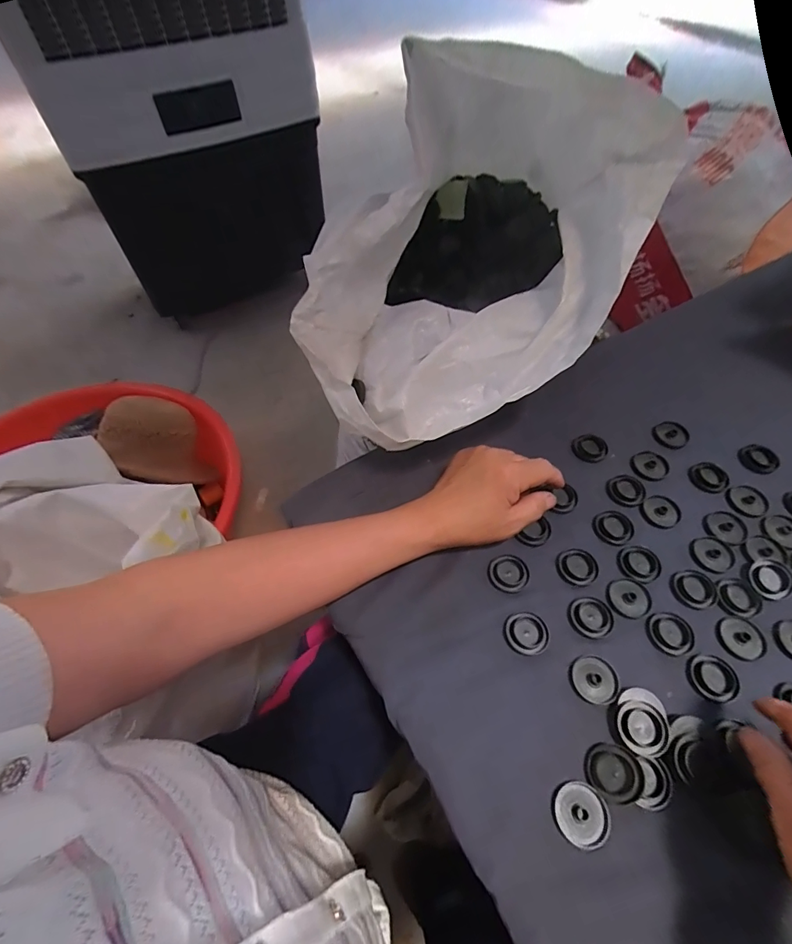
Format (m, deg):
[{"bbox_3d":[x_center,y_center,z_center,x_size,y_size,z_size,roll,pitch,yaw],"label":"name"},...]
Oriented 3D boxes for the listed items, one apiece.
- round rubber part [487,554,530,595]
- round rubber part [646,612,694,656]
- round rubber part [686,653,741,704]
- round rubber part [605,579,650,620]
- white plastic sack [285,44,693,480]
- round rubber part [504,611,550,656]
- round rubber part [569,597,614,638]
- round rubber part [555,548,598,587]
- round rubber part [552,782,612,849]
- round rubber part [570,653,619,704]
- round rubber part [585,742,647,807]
[{"bbox_3d":[0.096,0.087,0.380,0.033,0.004,0.032,-1,54,1],"label":"round rubber part"},{"bbox_3d":[0.217,0.127,0.351,0.031,0.006,0.032,-1,54,1],"label":"round rubber part"},{"bbox_3d":[0.236,0.153,0.332,0.030,0.010,0.032,-1,54,1],"label":"round rubber part"},{"bbox_3d":[0.193,0.104,0.368,0.034,0.005,0.031,-1,54,1],"label":"round rubber part"},{"bbox_3d":[0.102,-0.242,0.458,0.256,0.259,0.465,22,58,17],"label":"white plastic sack"},{"bbox_3d":[0.104,0.128,0.353,0.034,0.004,0.033,-1,54,1],"label":"round rubber part"},{"bbox_3d":[0.160,0.118,0.364,0.034,0.004,0.033,-1,54,1],"label":"round rubber part"},{"bbox_3d":[0.157,0.081,0.384,0.035,0.004,0.032,-1,54,1],"label":"round rubber part"},{"bbox_3d":[0.120,0.220,0.286,0.034,0.004,0.034,-1,54,1],"label":"round rubber part"},{"bbox_3d":[0.149,0.154,0.332,0.034,0.004,0.033,-1,54,1],"label":"round rubber part"},{"bbox_3d":[0.147,0.200,0.297,0.036,0.007,0.033,-1,54,1],"label":"round rubber part"}]

